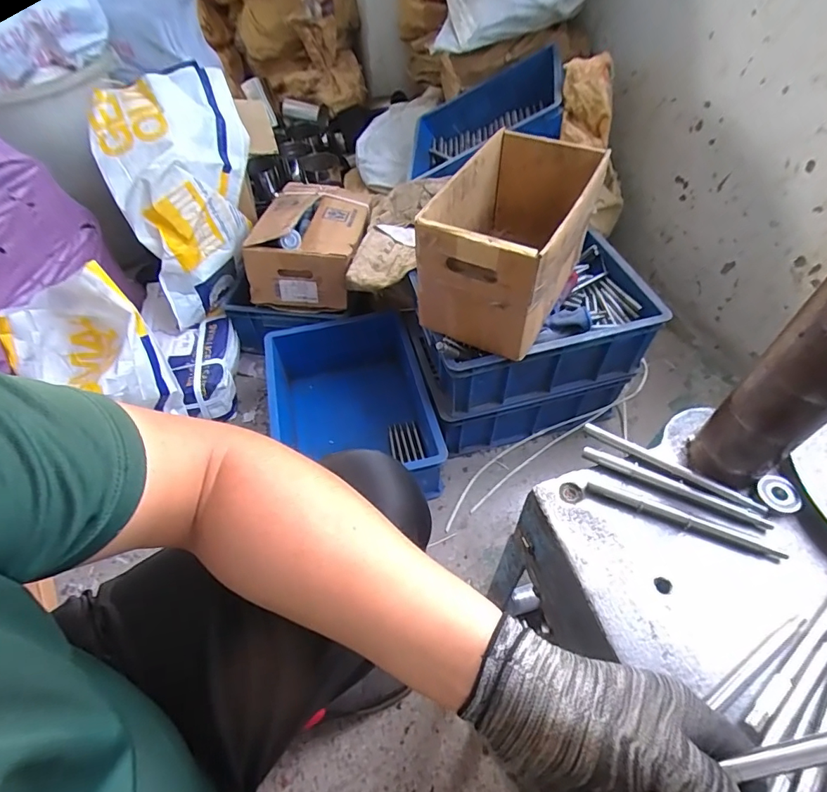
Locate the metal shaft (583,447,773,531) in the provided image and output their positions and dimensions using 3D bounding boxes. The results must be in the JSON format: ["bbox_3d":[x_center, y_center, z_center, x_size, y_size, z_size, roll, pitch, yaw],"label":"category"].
[{"bbox_3d":[0.238,0.084,0.433,0.161,0.011,0.011,21,56,17],"label":"metal shaft"}]

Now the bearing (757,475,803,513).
[{"bbox_3d":[0.328,0.090,0.424,0.030,0.013,0.034,-25,56,-16],"label":"bearing"}]

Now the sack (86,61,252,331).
[{"bbox_3d":[-0.469,-0.432,1.021,0.289,0.402,0.309,-22,55,-15],"label":"sack"}]

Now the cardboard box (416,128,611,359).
[{"bbox_3d":[0.169,-0.266,0.780,0.195,0.198,0.344,23,57,18],"label":"cardboard box"}]

